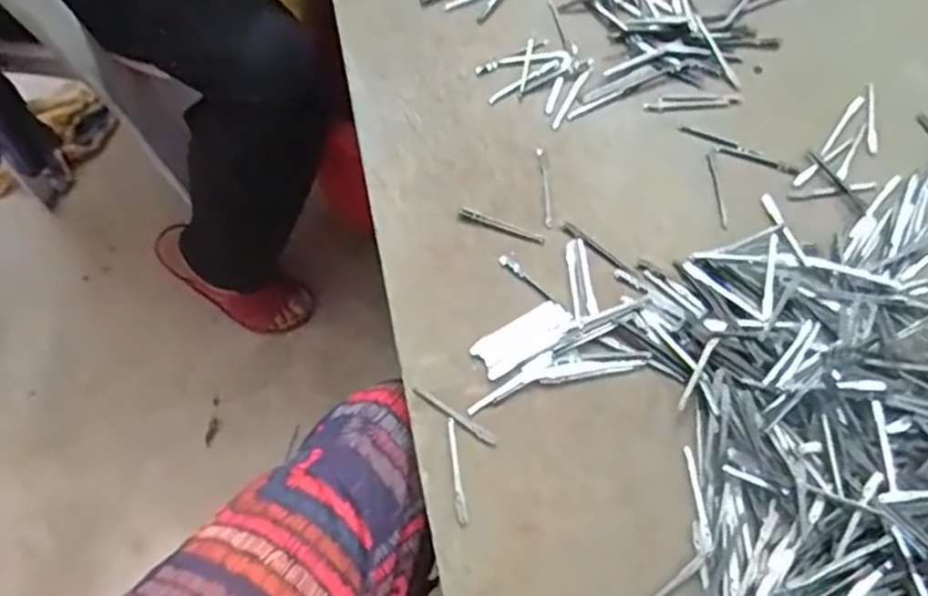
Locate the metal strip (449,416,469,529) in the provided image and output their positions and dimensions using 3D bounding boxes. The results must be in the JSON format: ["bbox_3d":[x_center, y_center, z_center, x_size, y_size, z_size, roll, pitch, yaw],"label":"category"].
[{"bbox_3d":[-0.006,0.113,0.480,0.007,0.004,0.070,-9,68,-3],"label":"metal strip"}]

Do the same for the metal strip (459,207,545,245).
[{"bbox_3d":[0.029,-0.054,0.550,0.065,0.005,0.008,20,69,8],"label":"metal strip"}]

